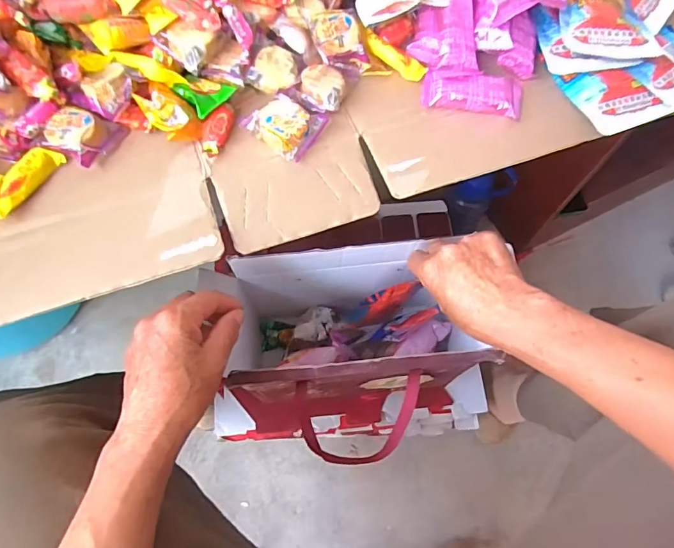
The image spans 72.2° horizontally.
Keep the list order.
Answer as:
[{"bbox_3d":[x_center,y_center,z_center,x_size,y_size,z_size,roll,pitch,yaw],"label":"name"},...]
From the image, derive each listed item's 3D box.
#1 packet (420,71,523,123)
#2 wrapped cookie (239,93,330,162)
[{"bbox_3d":[0.128,-0.172,0.436,0.094,0.023,0.036,6,63,0],"label":"packet"},{"bbox_3d":[-0.045,-0.133,0.408,0.057,0.025,0.050,35,67,13],"label":"wrapped cookie"}]

